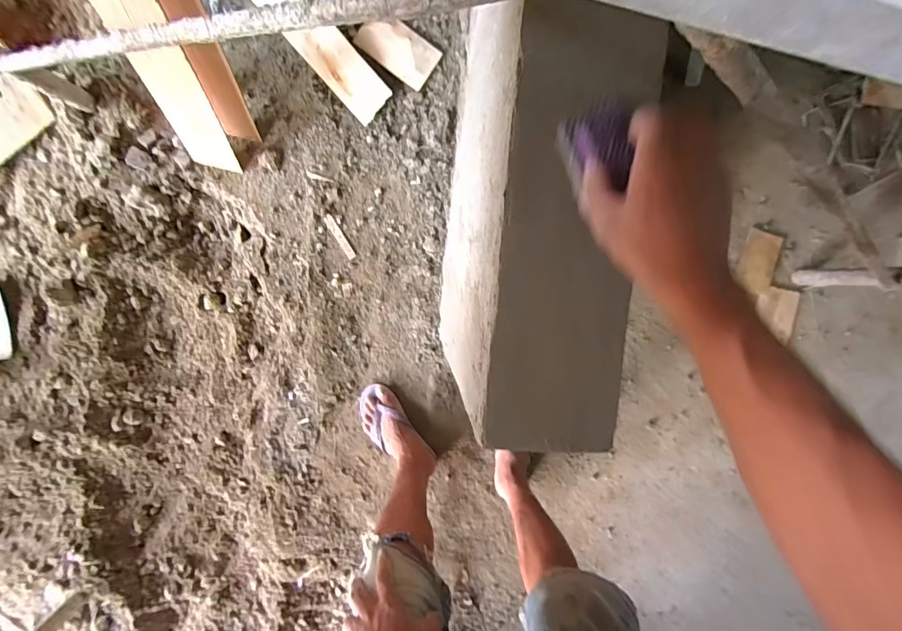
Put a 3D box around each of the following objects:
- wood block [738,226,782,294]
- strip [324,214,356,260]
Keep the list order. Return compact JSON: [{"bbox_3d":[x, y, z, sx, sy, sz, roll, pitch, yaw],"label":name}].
[{"bbox_3d":[0.823,-0.144,1.141,0.101,0.019,0.162,12,95,-4],"label":"wood block"},{"bbox_3d":[-0.273,-0.192,1.052,0.022,0.006,0.118,-33,97,1],"label":"strip"}]

